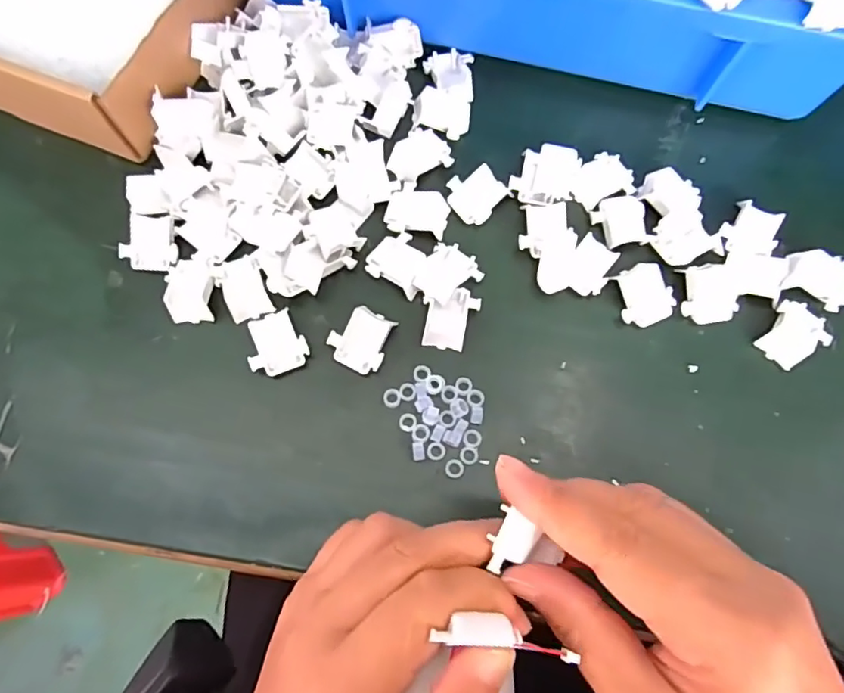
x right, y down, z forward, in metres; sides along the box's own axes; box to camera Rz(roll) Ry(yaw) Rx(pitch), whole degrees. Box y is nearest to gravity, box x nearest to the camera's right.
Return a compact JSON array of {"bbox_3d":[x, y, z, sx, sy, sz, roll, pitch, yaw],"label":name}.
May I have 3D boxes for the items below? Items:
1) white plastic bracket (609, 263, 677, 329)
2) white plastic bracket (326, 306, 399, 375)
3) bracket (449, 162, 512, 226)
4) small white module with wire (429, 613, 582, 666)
[{"bbox_3d":[0.118,-0.028,0.300,0.028,0.006,0.032,-16,76,-6],"label":"white plastic bracket"},{"bbox_3d":[-0.031,-0.004,0.289,0.029,0.007,0.031,26,76,5],"label":"white plastic bracket"},{"bbox_3d":[0.031,-0.086,0.313,0.030,0.006,0.028,-37,79,-10],"label":"bracket"},{"bbox_3d":[0.028,0.095,0.181,0.046,0.006,0.010,17,77,-6],"label":"small white module with wire"}]

